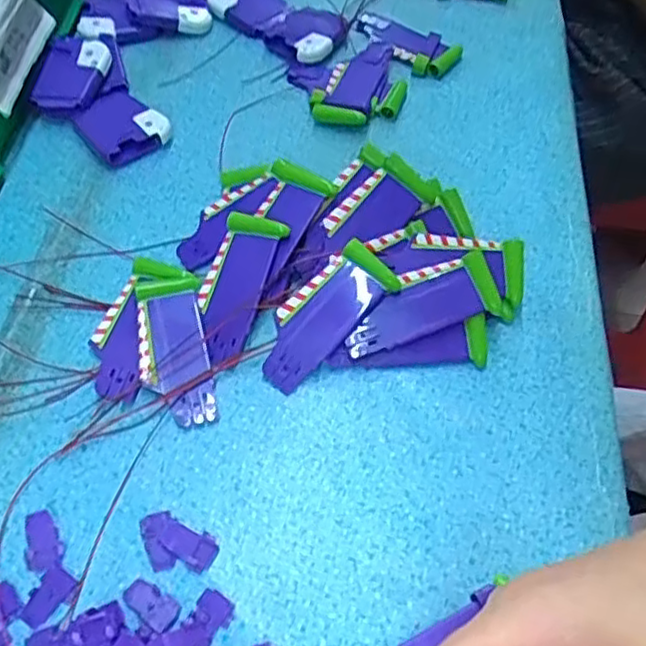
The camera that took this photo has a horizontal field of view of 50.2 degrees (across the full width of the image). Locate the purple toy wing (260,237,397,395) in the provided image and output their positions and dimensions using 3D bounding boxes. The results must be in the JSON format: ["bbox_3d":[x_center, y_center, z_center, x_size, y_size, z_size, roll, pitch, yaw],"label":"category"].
[{"bbox_3d":[-0.001,-0.003,0.384,0.038,0.016,0.089,38,85,22],"label":"purple toy wing"}]

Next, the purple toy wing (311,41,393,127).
[{"bbox_3d":[0.024,-0.183,0.515,0.045,0.018,0.097,15,58,10],"label":"purple toy wing"}]

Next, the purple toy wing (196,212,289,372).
[{"bbox_3d":[-0.051,-0.021,0.396,0.037,0.005,0.088,16,77,18],"label":"purple toy wing"}]

